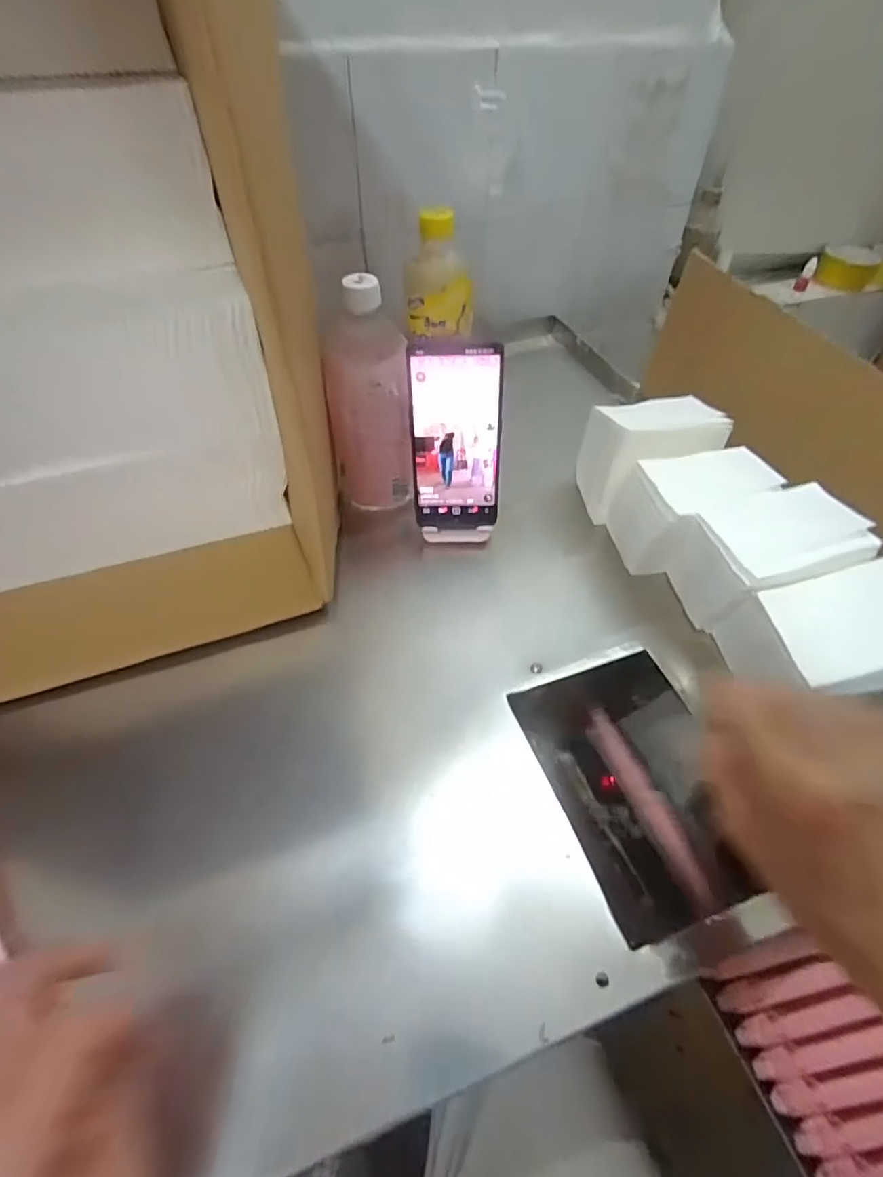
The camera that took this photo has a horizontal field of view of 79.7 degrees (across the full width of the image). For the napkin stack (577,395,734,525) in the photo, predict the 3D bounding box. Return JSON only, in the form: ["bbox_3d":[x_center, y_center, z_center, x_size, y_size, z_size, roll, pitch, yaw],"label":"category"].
[{"bbox_3d":[0.193,-0.125,0.505,0.097,0.102,0.078,-14,51,-11],"label":"napkin stack"}]

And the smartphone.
[{"bbox_3d":[0.013,-0.124,0.457,0.076,0.163,0.004,1,36,3],"label":"smartphone"}]

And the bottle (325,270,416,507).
[{"bbox_3d":[-0.063,-0.164,0.478,0.077,0.189,0.068,-10,51,-7],"label":"bottle"}]

